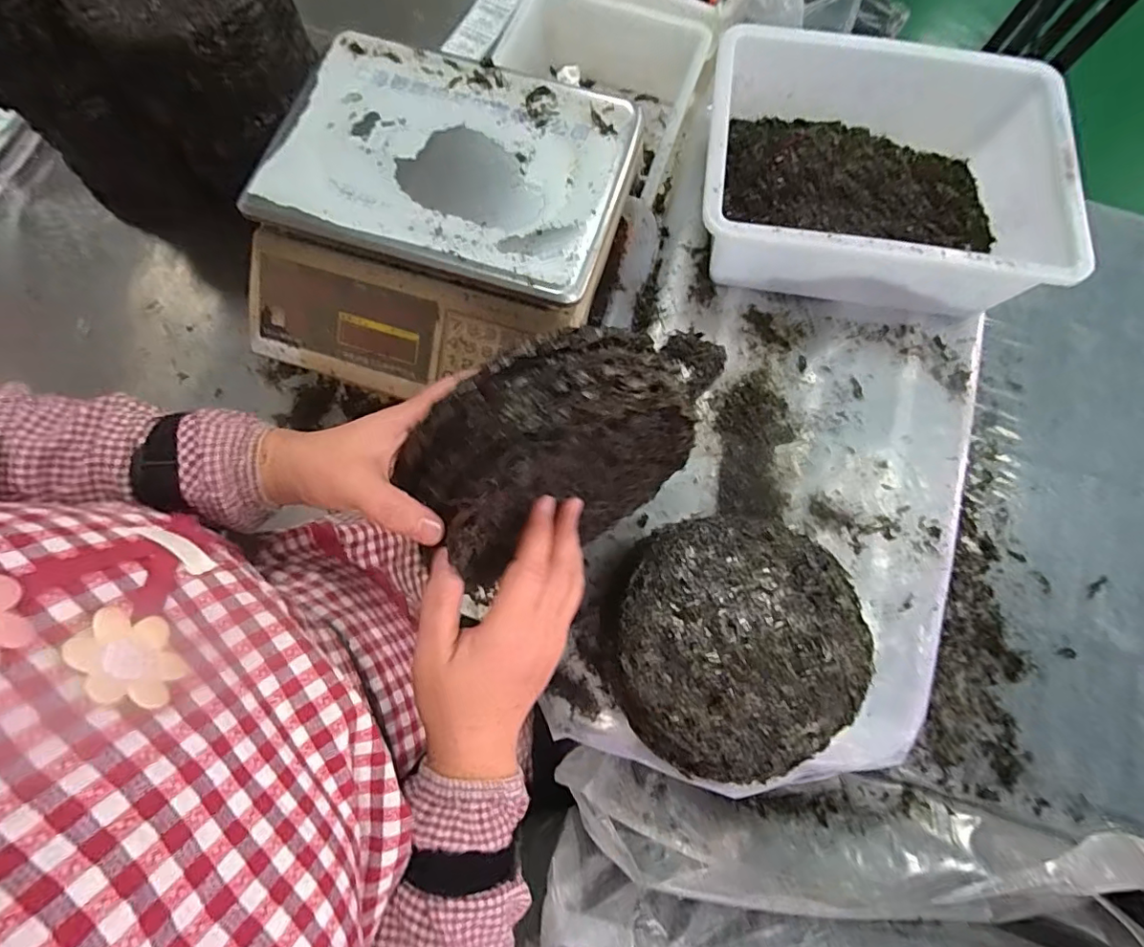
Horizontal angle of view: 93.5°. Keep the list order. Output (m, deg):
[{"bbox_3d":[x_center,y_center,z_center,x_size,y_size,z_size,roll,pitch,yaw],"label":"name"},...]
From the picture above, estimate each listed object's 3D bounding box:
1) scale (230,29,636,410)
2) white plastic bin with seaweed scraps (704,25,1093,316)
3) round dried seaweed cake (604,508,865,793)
[{"bbox_3d":[-0.127,-0.248,0.527,0.331,0.098,0.327,15,76,3],"label":"scale"},{"bbox_3d":[0.320,-0.327,0.581,0.351,0.108,0.284,8,76,2],"label":"white plastic bin with seaweed scraps"},{"bbox_3d":[0.134,0.151,0.473,0.189,0.088,0.219,15,76,3],"label":"round dried seaweed cake"}]

